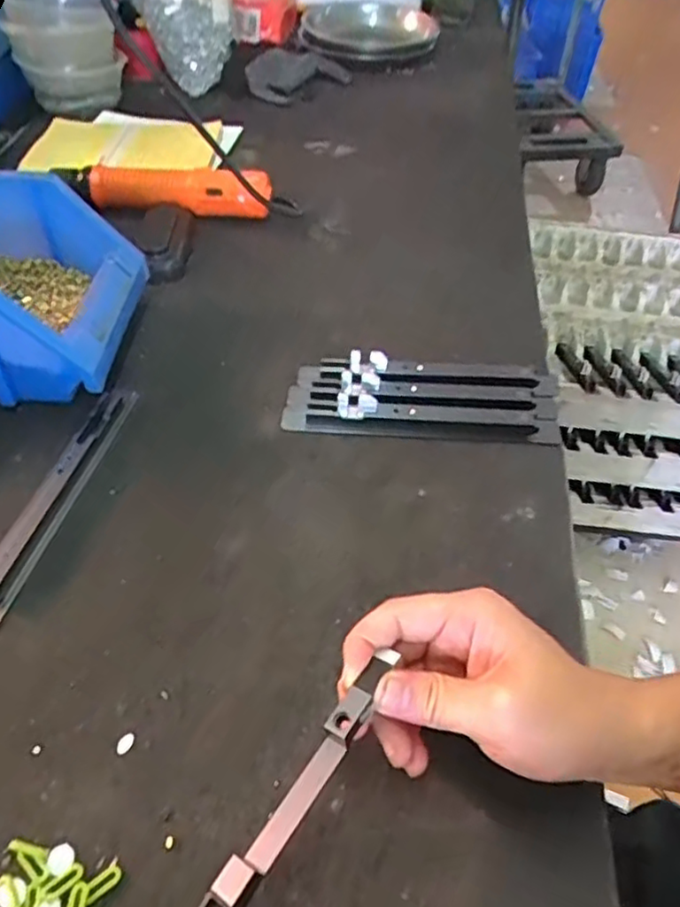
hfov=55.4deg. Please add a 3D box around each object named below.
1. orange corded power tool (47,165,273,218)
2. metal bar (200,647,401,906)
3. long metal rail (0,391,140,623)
[{"bbox_3d":[-0.186,-0.273,0.673,0.233,0.044,0.036,9,50,6],"label":"orange corded power tool"},{"bbox_3d":[-0.016,0.145,0.284,0.014,0.012,0.136,29,57,21],"label":"metal bar"},{"bbox_3d":[-0.190,0.027,0.440,0.028,0.016,0.201,13,51,9],"label":"long metal rail"}]

